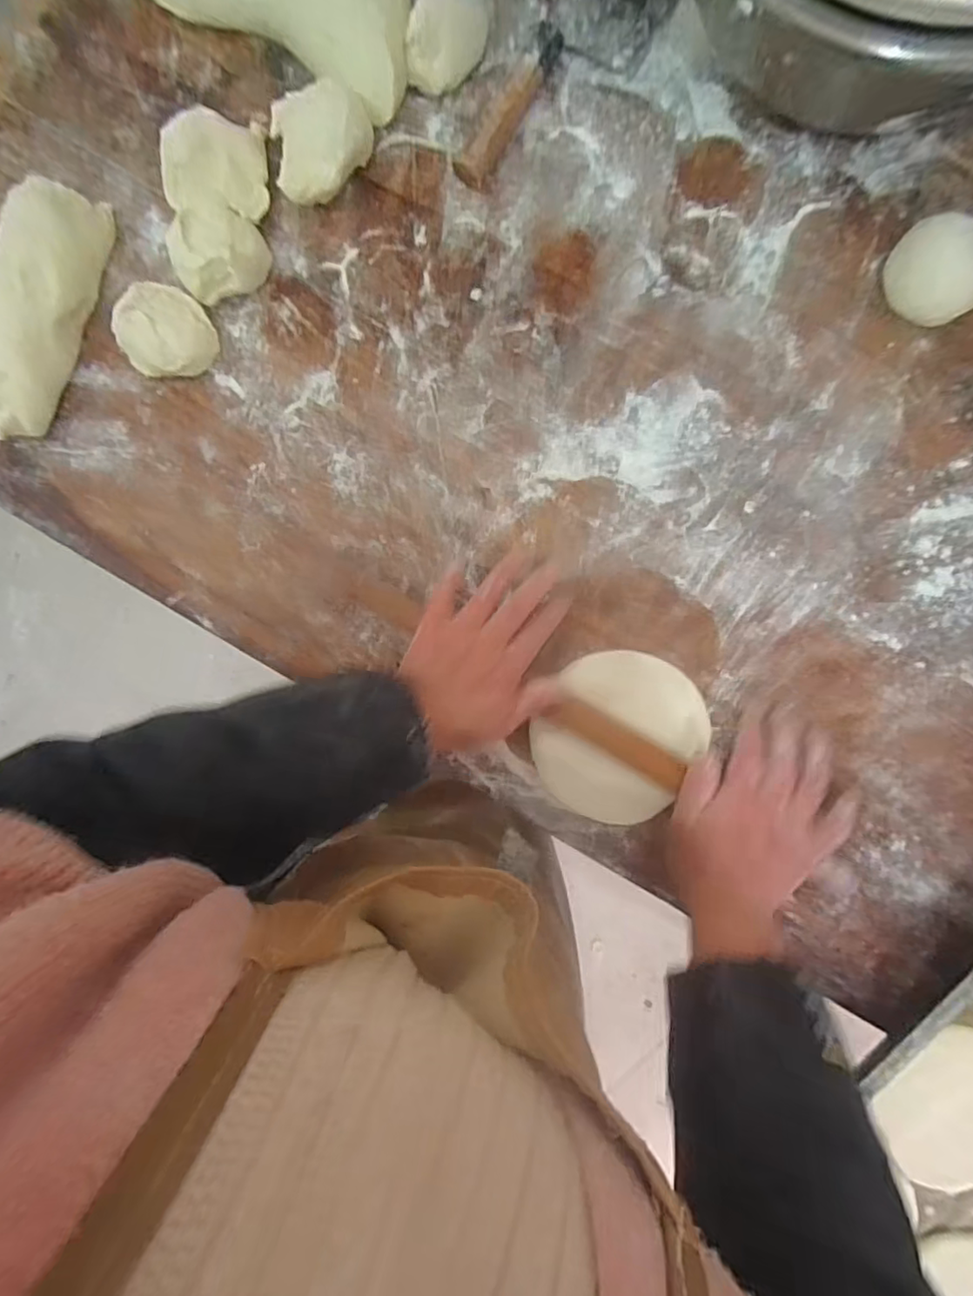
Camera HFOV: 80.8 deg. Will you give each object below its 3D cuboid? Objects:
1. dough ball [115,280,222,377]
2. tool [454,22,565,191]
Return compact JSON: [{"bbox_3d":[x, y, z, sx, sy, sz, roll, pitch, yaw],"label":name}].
[{"bbox_3d":[-0.256,-0.249,0.456,0.061,0.048,0.070,43,96,3],"label":"dough ball"},{"bbox_3d":[0.018,-0.407,0.431,0.022,0.024,0.118,37,95,4],"label":"tool"}]

